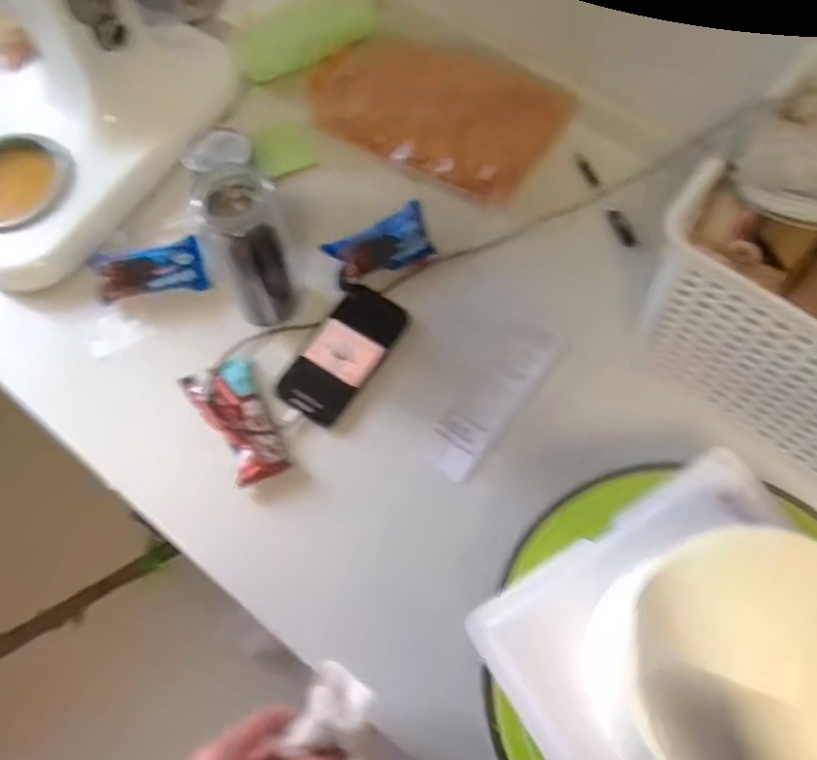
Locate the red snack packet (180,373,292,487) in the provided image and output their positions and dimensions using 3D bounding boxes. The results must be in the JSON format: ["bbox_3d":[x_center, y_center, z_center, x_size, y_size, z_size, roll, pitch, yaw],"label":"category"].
[{"bbox_3d":[-0.165,0.040,0.690,0.054,0.014,0.128,-30,68,-11],"label":"red snack packet"}]

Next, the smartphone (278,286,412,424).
[{"bbox_3d":[-0.064,-0.027,0.723,0.073,0.014,0.146,30,70,14],"label":"smartphone"}]

